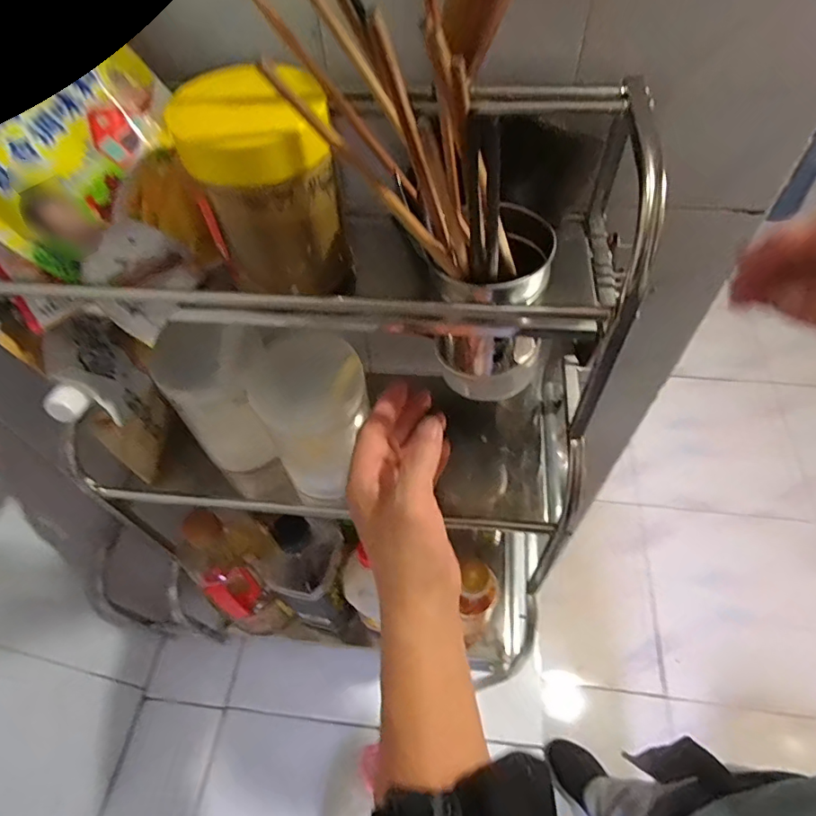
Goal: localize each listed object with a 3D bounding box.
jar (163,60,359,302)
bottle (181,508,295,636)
[{"bbox_3d":[-0.078,-0.117,0.286,0.076,0.099,0.069,-19,56,-11],"label":"jar"},{"bbox_3d":[-0.183,0.197,0.588,0.070,0.245,0.080,25,59,18],"label":"bottle"}]

